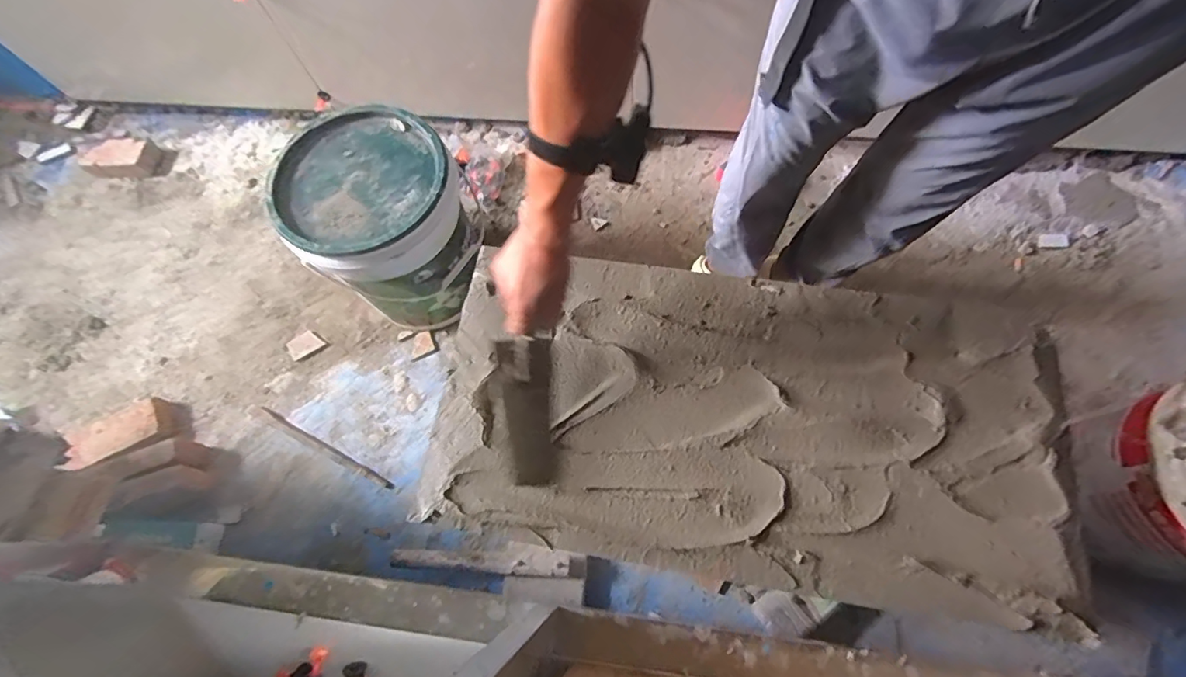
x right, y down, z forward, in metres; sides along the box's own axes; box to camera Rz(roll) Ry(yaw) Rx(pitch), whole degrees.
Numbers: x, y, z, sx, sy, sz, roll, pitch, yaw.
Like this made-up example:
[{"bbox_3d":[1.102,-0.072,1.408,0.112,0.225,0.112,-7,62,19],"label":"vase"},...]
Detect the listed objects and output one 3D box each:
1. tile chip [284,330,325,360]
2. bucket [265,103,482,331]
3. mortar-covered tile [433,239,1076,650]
[{"bbox_3d":[-0.665,0.013,1.171,0.073,0.009,0.058,-35,71,-10],"label":"tile chip"},{"bbox_3d":[-0.388,-0.202,1.024,0.286,0.368,0.269,-1,69,3],"label":"bucket"},{"bbox_3d":[0.187,0.094,0.671,0.794,0.023,0.405,8,70,6],"label":"mortar-covered tile"}]

